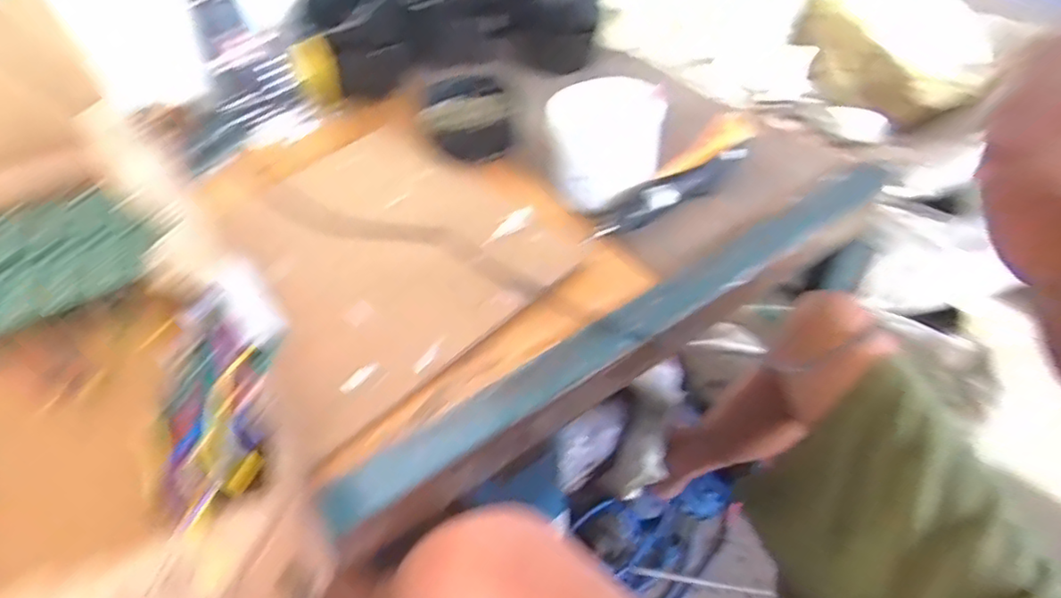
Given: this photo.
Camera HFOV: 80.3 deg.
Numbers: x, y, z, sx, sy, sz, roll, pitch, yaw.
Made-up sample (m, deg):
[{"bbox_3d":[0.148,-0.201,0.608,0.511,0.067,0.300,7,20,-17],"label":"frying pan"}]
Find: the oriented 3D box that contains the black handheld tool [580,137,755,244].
[{"bbox_3d":[0.151,-0.113,0.651,0.217,0.034,0.031,-25,50,-19],"label":"black handheld tool"}]

